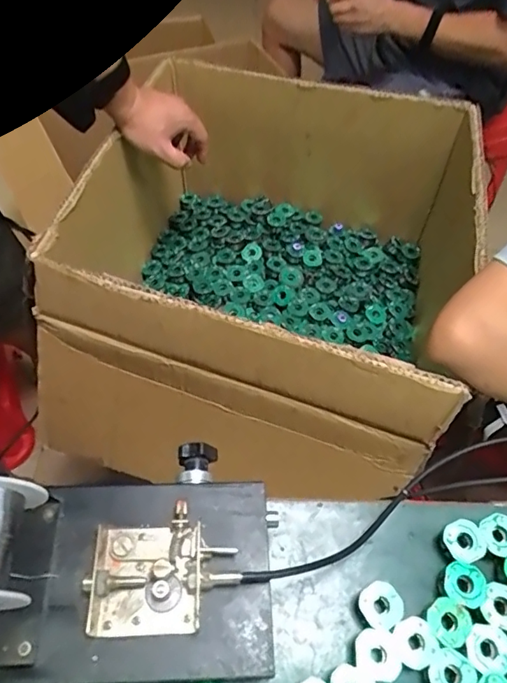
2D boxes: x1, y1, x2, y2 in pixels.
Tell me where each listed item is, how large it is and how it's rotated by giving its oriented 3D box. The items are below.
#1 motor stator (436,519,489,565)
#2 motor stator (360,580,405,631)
[{"bbox_3d":[0.165,0.160,0.406,0.032,0.023,0.030,2,57,-3],"label":"motor stator"},{"bbox_3d":[0.094,0.199,0.384,0.031,0.026,0.030,2,57,-3],"label":"motor stator"}]

